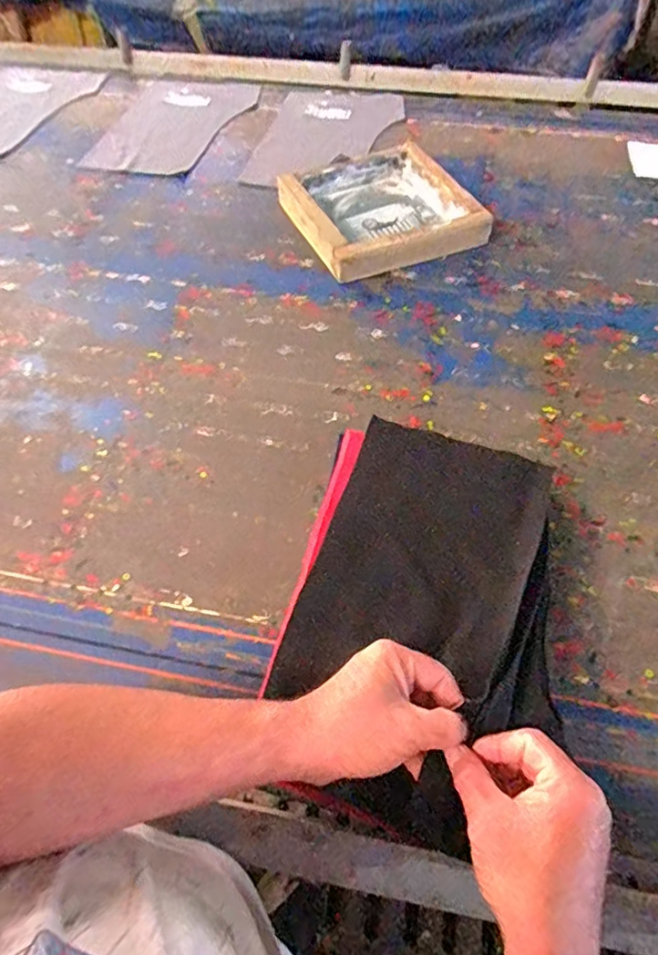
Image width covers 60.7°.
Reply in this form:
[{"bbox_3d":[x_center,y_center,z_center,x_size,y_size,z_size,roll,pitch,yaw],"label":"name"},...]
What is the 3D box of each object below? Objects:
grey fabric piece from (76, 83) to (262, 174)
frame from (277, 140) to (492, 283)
[{"bbox_3d":[-0.285,-0.677,1.056,0.216,0.009,0.359,12,60,9],"label":"grey fabric piece"},{"bbox_3d":[0.082,-0.413,0.868,0.255,0.042,0.236,-21,61,-11],"label":"frame"}]

